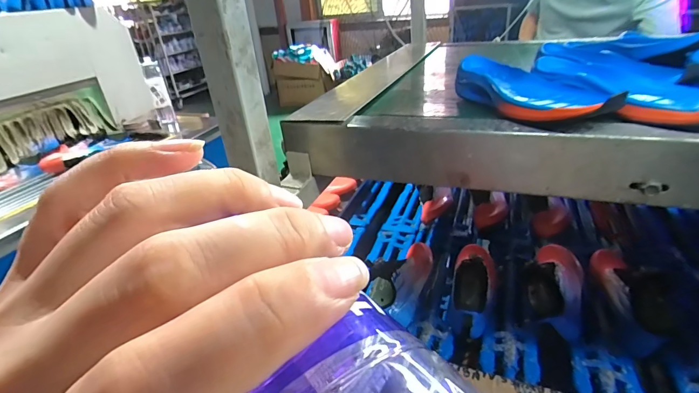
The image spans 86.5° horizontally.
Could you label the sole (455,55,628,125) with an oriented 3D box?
[{"bbox_3d":[0.233,-0.147,0.506,0.103,0.039,0.257,-8,29,-5],"label":"sole"}]

